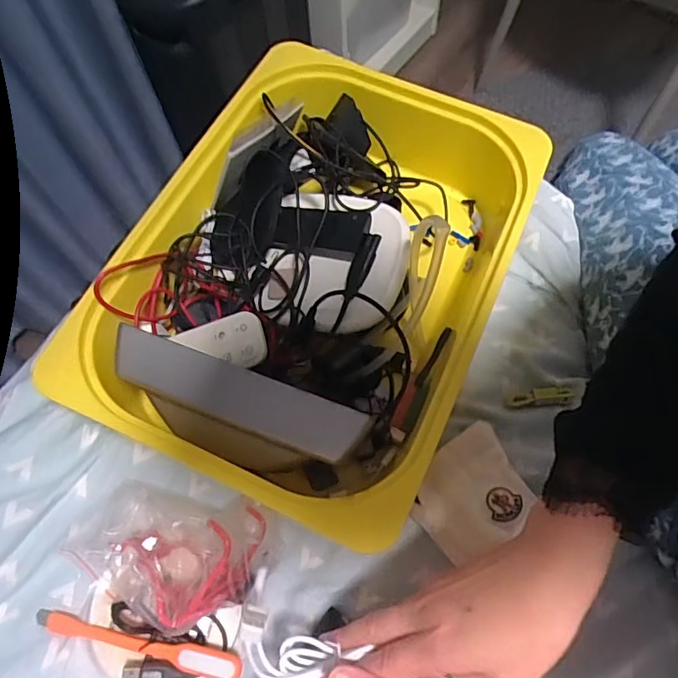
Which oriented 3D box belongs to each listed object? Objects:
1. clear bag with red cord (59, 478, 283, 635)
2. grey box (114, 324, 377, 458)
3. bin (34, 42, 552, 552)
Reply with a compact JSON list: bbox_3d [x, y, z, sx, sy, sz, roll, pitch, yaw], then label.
[{"bbox_3d":[-0.129,0.159,0.385,0.152,0.069,0.087,9,69,6],"label":"clear bag with red cord"},{"bbox_3d":[-0.079,0.039,0.390,0.196,0.030,0.041,20,90,7],"label":"grey box"},{"bbox_3d":[-0.013,-0.063,0.473,0.295,0.122,0.403,23,70,10],"label":"bin"}]

